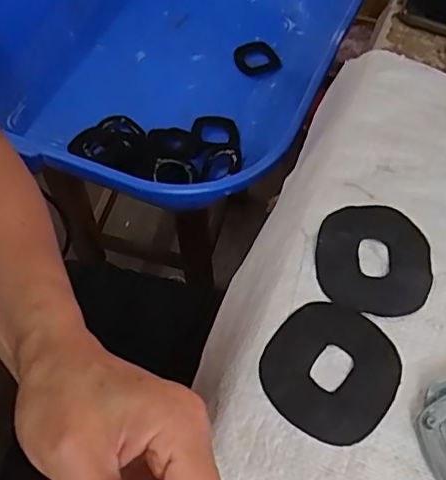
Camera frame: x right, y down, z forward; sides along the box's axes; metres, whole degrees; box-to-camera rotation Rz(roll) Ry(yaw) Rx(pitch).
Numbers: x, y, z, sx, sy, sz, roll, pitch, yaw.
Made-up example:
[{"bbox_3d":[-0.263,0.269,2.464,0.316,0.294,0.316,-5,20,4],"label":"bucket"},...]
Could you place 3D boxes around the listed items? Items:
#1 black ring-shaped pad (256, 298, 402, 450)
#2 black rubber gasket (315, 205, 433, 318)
[{"bbox_3d":[0.066,0.078,0.337,0.075,0.004,0.081,40,65,18],"label":"black ring-shaped pad"},{"bbox_3d":[0.102,0.013,0.376,0.076,0.004,0.080,4,59,-2],"label":"black rubber gasket"}]

